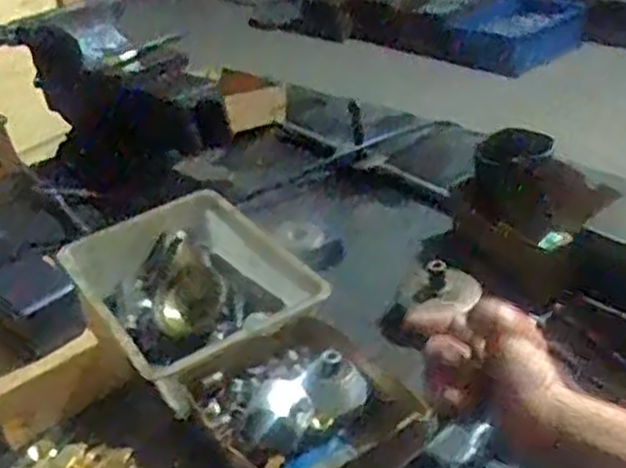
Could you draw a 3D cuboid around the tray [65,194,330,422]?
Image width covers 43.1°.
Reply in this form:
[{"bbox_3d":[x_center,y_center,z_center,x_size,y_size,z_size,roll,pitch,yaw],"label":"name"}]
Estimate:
[{"bbox_3d":[-0.115,0.052,0.740,0.179,0.058,0.237,-25,35,-26],"label":"tray"}]

